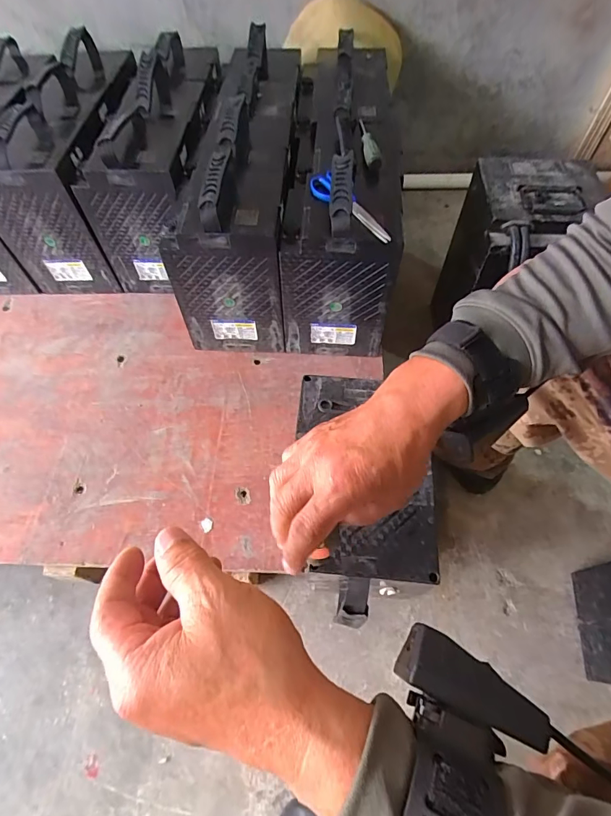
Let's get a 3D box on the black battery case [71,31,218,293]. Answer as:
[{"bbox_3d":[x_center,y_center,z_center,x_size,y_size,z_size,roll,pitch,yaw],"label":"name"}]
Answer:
[{"bbox_3d":[-0.286,-0.514,0.876,0.189,0.293,0.480,2,60,1],"label":"black battery case"}]

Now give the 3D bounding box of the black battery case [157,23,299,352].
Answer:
[{"bbox_3d":[-0.112,-0.436,0.828,0.176,0.300,0.589,2,60,1],"label":"black battery case"}]

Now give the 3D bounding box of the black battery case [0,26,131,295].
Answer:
[{"bbox_3d":[-0.463,-0.512,0.883,0.189,0.296,0.459,3,60,2],"label":"black battery case"}]

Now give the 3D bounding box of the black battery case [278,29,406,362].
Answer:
[{"bbox_3d":[0.067,-0.440,0.820,0.181,0.280,0.609,2,60,1],"label":"black battery case"}]

